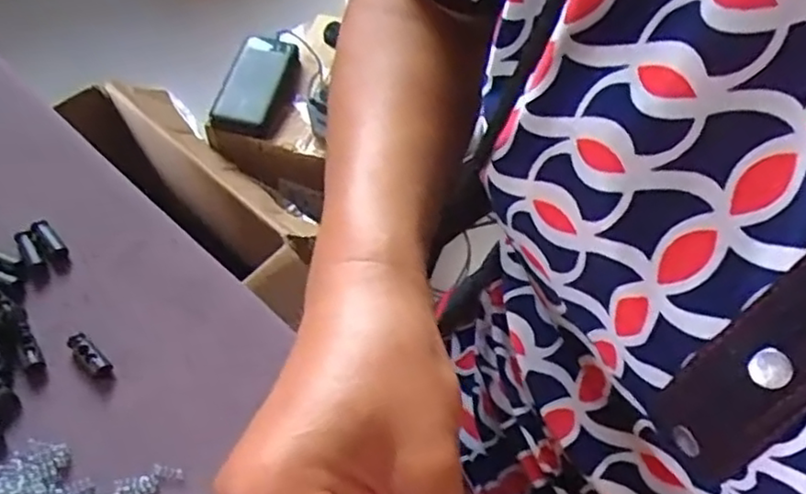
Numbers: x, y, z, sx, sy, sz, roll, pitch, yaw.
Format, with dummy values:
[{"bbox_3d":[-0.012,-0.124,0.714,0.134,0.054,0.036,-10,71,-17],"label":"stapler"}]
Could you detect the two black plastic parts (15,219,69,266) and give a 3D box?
[{"bbox_3d":[-0.181,-0.001,0.344,0.018,0.006,0.024,-31,62,-24],"label":"two black plastic parts"}]

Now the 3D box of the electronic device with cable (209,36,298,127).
[{"bbox_3d":[-0.189,-0.210,0.879,0.072,0.021,0.146,21,56,-11],"label":"electronic device with cable"}]

